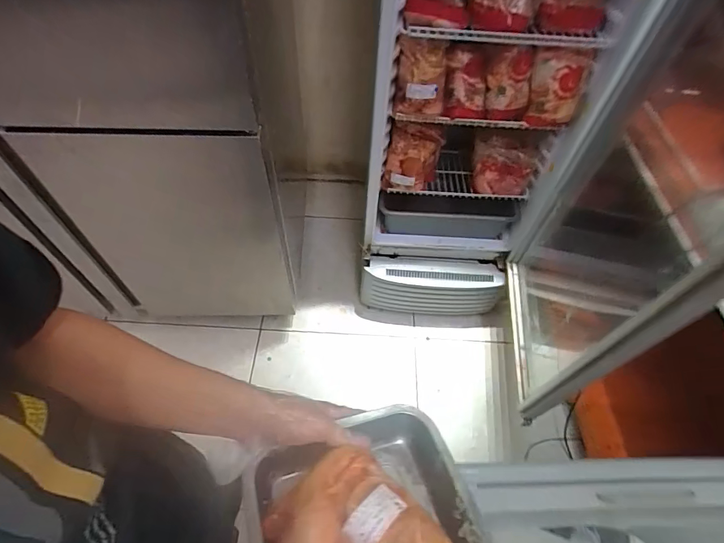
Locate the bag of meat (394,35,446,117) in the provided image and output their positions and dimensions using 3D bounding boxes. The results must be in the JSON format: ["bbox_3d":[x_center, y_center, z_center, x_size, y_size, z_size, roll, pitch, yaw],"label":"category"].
[{"bbox_3d":[0.144,-0.462,0.941,0.121,0.172,0.053,9,56,4],"label":"bag of meat"}]

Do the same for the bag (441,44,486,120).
[{"bbox_3d":[0.255,-0.467,0.966,0.120,0.159,0.082,-6,56,-7],"label":"bag"}]

